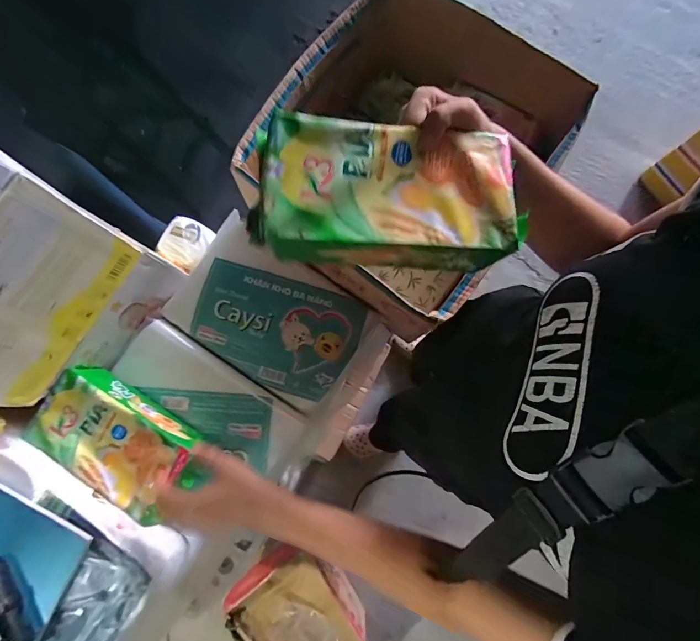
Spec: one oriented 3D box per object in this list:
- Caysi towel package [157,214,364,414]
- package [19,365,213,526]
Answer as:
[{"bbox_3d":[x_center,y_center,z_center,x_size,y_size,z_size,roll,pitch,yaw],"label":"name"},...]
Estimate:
[{"bbox_3d":[-0.135,-0.014,0.611,0.302,0.061,0.201,33,82,6],"label":"Caysi towel package"},{"bbox_3d":[-0.321,0.166,0.513,0.207,0.066,0.110,33,82,6],"label":"package"}]

